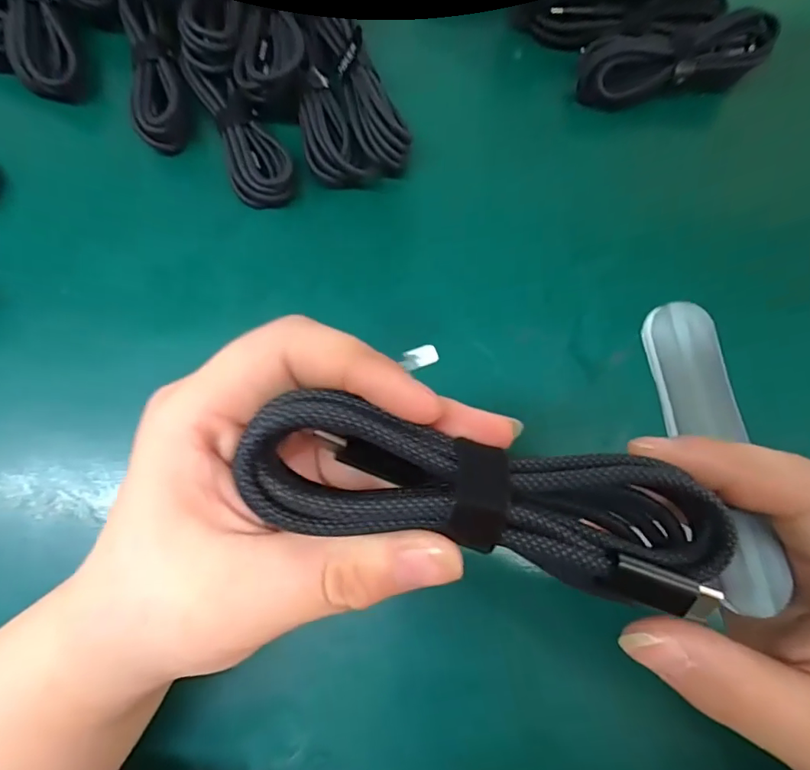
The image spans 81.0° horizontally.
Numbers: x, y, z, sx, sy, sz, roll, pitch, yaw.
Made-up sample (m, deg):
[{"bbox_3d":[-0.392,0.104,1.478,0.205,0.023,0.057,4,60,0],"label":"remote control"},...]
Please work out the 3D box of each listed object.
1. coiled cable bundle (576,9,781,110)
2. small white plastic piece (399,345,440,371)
[{"bbox_3d":[0.156,-0.191,0.282,0.108,0.033,0.034,-14,78,-5],"label":"coiled cable bundle"},{"bbox_3d":[0.008,-0.015,0.252,0.020,0.004,0.011,-20,79,-6],"label":"small white plastic piece"}]

